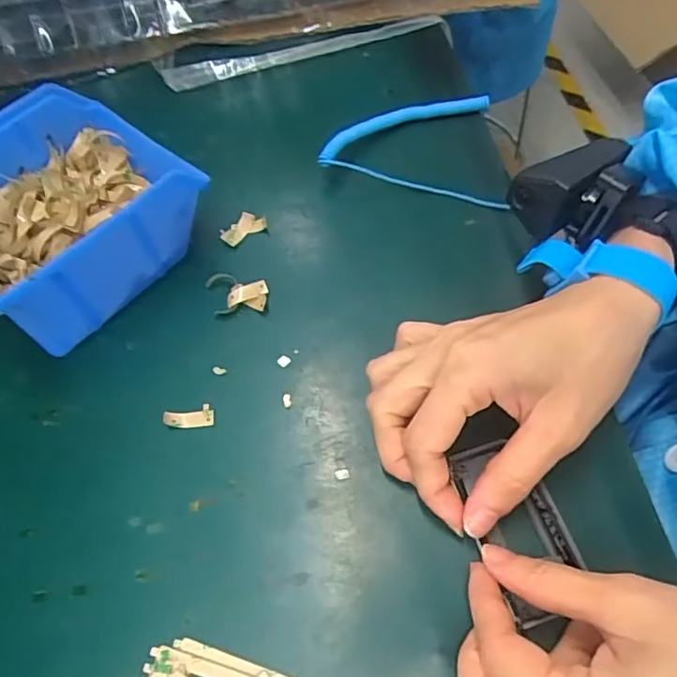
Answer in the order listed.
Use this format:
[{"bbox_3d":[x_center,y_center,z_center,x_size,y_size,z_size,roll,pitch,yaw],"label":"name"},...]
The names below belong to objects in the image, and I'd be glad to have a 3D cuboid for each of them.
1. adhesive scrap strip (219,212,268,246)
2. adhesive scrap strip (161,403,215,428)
[{"bbox_3d":[-0.060,-0.070,0.363,0.028,0.004,0.016,-35,61,-12],"label":"adhesive scrap strip"},{"bbox_3d":[-0.078,0.040,0.301,0.026,0.004,0.012,-6,59,4],"label":"adhesive scrap strip"}]

